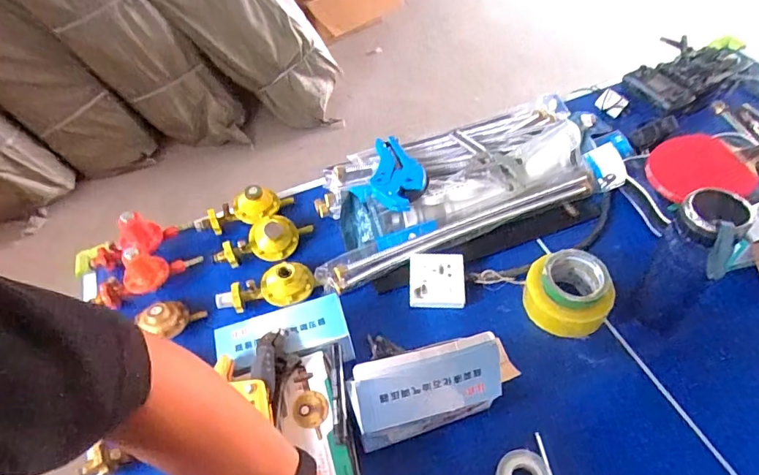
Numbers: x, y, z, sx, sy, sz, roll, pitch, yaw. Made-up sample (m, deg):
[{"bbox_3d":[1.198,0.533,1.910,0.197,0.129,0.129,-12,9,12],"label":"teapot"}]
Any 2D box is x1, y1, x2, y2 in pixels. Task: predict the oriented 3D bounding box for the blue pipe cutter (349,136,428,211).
[{"bbox_3d":[0.022,-0.119,0.866,0.129,0.050,0.196,6,50,6],"label":"blue pipe cutter"}]

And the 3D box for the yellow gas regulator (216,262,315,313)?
[{"bbox_3d":[-0.182,0.081,0.764,0.155,0.044,0.078,-12,51,-10],"label":"yellow gas regulator"}]

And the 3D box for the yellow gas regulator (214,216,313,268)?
[{"bbox_3d":[-0.196,0.007,0.826,0.171,0.045,0.080,-23,53,-18],"label":"yellow gas regulator"}]

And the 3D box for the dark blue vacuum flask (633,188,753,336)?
[{"bbox_3d":[0.383,0.044,0.613,0.077,0.213,0.073,0,49,0],"label":"dark blue vacuum flask"}]

